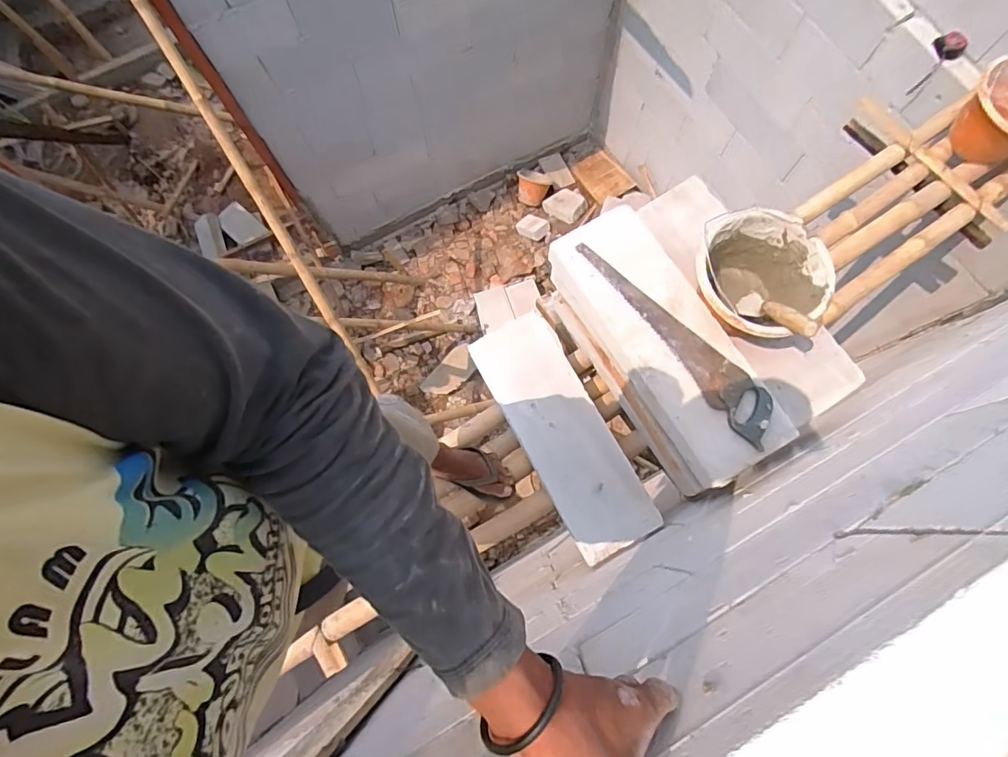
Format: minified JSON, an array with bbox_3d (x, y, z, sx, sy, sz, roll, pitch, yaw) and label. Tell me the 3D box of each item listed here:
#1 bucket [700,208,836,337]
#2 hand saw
[{"bbox_3d":[0.495,-0.189,1.078,0.253,0.202,0.240,0,75,2],"label":"bucket"},{"bbox_3d":[0.348,-0.093,1.065,0.094,0.034,0.534,-37,77,-8],"label":"hand saw"}]

